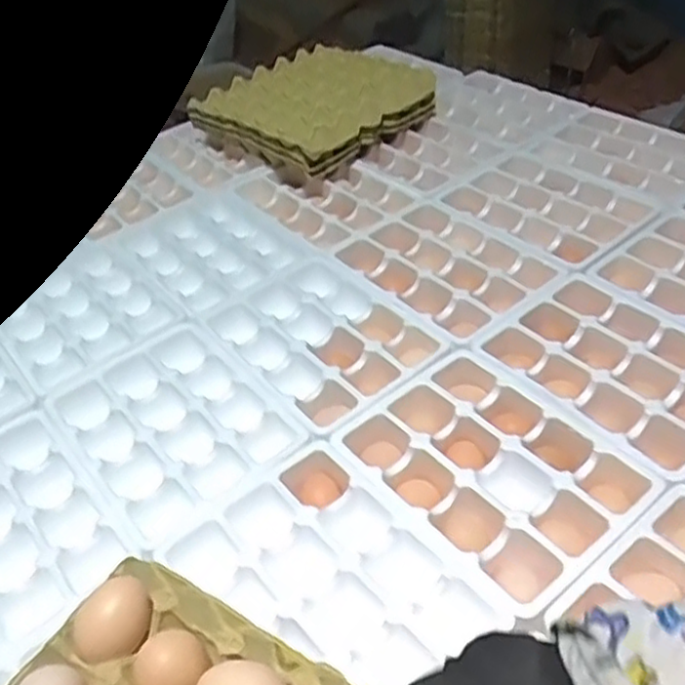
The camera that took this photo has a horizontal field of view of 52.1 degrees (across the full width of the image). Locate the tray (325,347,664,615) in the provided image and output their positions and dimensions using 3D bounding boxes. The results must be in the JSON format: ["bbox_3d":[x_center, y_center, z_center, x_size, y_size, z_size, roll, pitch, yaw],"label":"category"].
[{"bbox_3d":[0.132,0.114,0.634,0.180,0.043,0.243,-32,47,-24],"label":"tray"}]

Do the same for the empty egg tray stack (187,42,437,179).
[{"bbox_3d":[-0.044,-0.388,1.138,0.289,0.070,0.313,29,54,34],"label":"empty egg tray stack"}]

